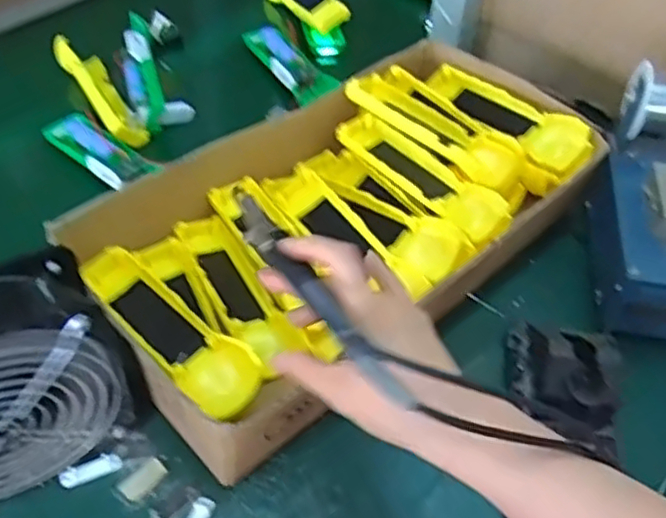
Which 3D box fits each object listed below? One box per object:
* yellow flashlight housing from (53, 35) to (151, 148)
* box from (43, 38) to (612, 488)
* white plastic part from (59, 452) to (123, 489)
[{"bbox_3d":[-0.238,-0.171,0.720,0.042,0.035,0.177,-25,55,-20],"label":"yellow flashlight housing"},{"bbox_3d":[0.011,-0.044,0.584,0.420,0.074,0.262,-31,59,-26],"label":"box"},{"bbox_3d":[-0.161,0.139,0.466,0.039,0.004,0.013,-18,54,-18],"label":"white plastic part"}]

